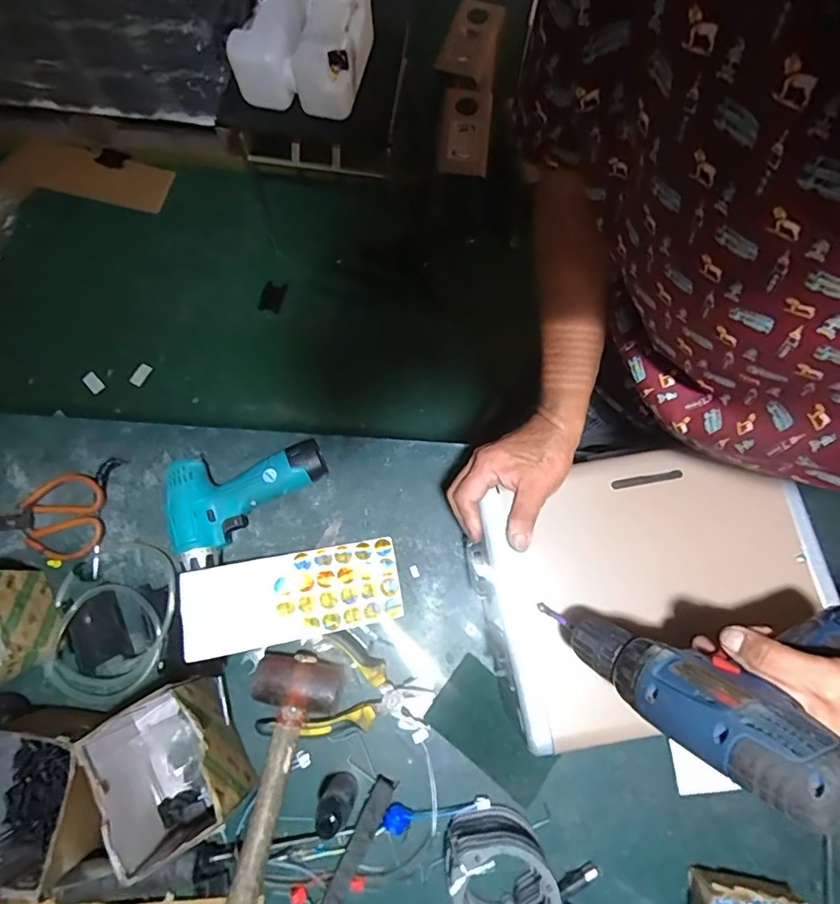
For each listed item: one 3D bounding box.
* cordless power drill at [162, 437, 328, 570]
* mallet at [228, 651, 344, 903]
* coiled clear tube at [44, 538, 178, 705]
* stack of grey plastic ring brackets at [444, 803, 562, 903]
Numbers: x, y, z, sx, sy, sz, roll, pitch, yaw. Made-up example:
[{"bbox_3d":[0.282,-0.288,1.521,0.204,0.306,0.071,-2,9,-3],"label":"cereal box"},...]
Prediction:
[{"bbox_3d":[-0.220,0.041,0.618,0.201,0.048,0.130,-32,79,-7],"label":"cordless power drill"},{"bbox_3d":[-0.156,0.357,0.511,0.105,0.055,0.275,8,61,2],"label":"mallet"},{"bbox_3d":[-0.370,0.196,0.586,0.144,0.028,0.186,15,77,4],"label":"coiled clear tube"},{"bbox_3d":[0.082,0.438,0.505,0.097,0.076,0.107,-14,77,-3],"label":"stack of grey plastic ring brackets"}]

